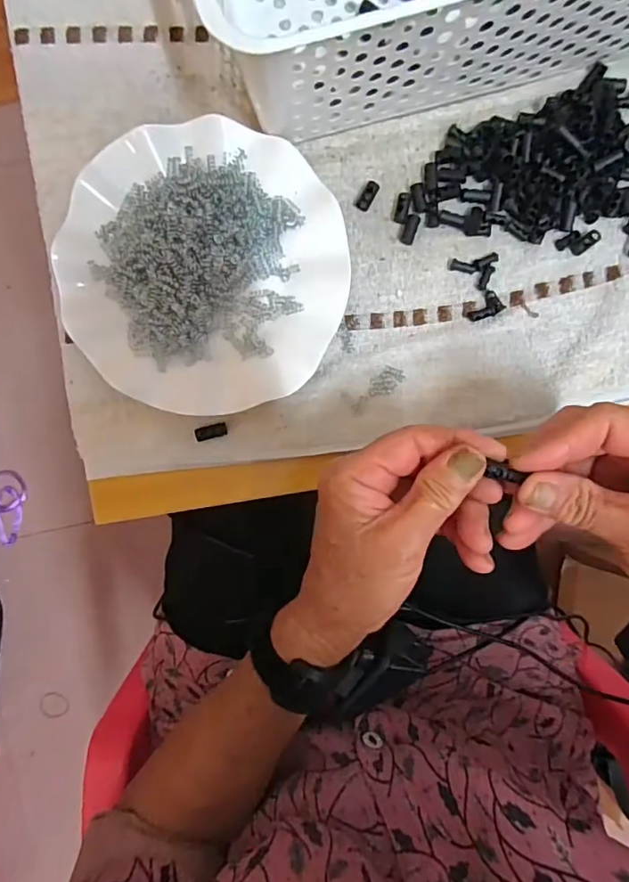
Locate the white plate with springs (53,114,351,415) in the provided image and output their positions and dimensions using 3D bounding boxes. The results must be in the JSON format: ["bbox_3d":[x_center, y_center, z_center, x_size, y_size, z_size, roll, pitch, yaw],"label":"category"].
[{"bbox_3d":[-0.070,-0.112,0.343,0.177,0.020,0.179,0,92,-1],"label":"white plate with springs"}]

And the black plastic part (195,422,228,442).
[{"bbox_3d":[-0.070,-0.006,0.355,0.021,0.005,0.009,-15,93,-1],"label":"black plastic part"}]

